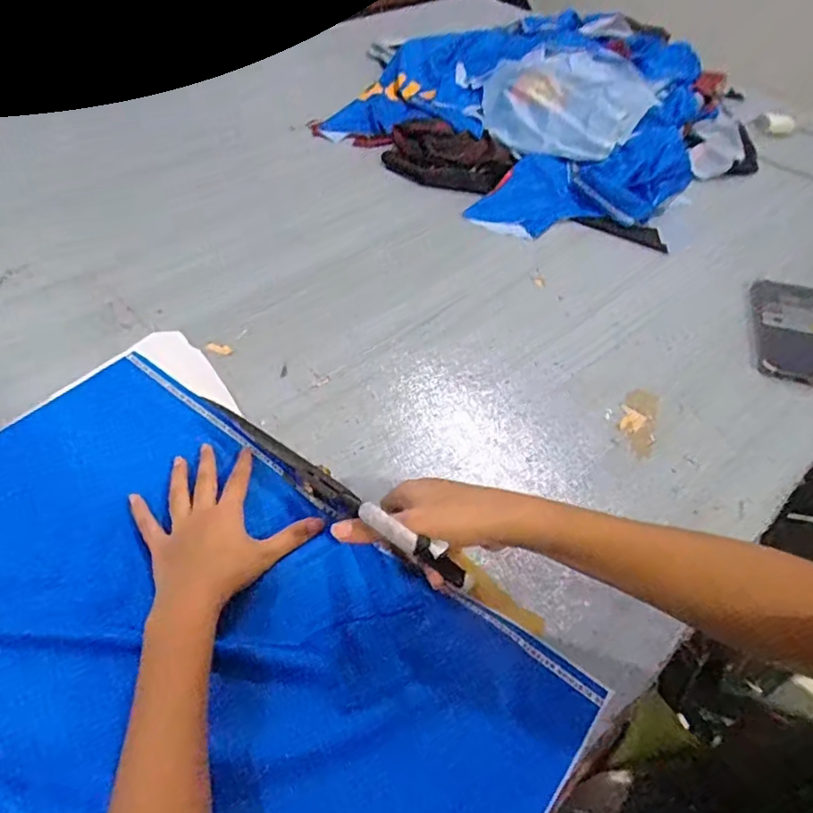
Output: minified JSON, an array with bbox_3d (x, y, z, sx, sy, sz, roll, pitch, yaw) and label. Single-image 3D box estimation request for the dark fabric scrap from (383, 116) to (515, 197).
[{"bbox_3d":[0.065,-0.387,0.899,0.196,0.039,0.131,11,48,4],"label":"dark fabric scrap"}]

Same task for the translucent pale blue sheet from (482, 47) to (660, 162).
[{"bbox_3d":[0.260,-0.493,0.944,0.265,0.079,0.234,13,49,6],"label":"translucent pale blue sheet"}]

